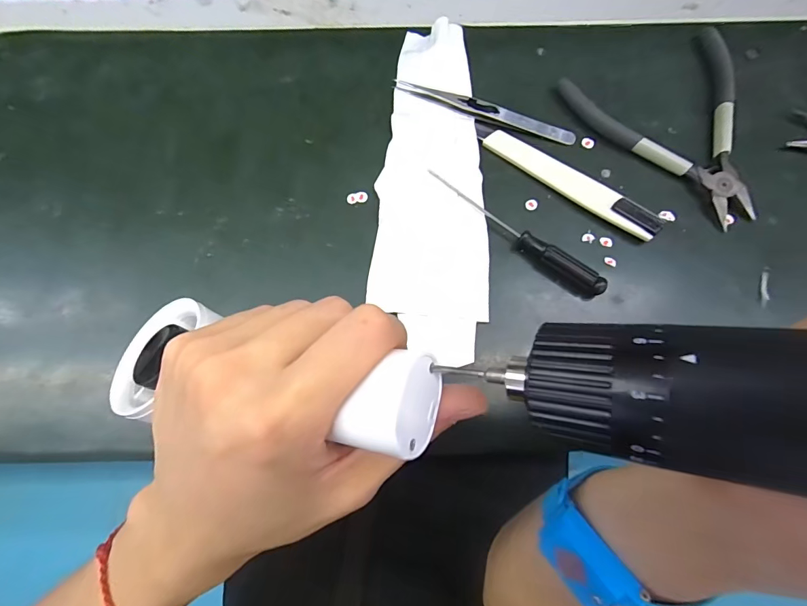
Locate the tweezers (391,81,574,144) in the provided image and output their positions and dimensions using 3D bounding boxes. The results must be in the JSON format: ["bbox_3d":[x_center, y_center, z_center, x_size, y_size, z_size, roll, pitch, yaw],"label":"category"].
[{"bbox_3d":[0.056,-0.135,0.279,0.130,0.009,0.012,18,76,5],"label":"tweezers"}]

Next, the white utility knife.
[{"bbox_3d":[0.111,-0.081,0.267,0.123,0.011,0.018,36,78,9],"label":"white utility knife"}]

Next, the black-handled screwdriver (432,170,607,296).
[{"bbox_3d":[0.071,-0.046,0.259,0.129,0.011,0.014,38,79,10],"label":"black-handled screwdriver"}]

